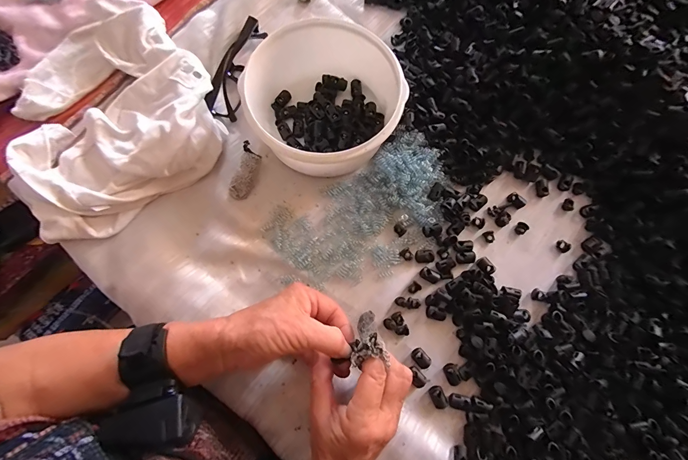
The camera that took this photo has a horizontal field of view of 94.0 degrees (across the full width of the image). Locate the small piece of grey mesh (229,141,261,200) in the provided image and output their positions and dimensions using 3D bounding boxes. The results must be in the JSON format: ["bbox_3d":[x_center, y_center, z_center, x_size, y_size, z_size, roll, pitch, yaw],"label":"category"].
[{"bbox_3d":[-0.111,-0.066,0.365,0.023,0.010,0.065,17,90,3],"label":"small piece of grey mesh"}]

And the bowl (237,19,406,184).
[{"bbox_3d":[-0.023,-0.134,0.352,0.145,0.076,0.156,0,74,-1],"label":"bowl"}]

